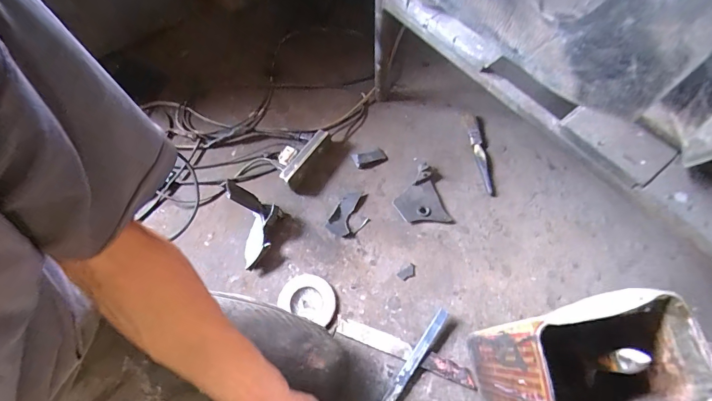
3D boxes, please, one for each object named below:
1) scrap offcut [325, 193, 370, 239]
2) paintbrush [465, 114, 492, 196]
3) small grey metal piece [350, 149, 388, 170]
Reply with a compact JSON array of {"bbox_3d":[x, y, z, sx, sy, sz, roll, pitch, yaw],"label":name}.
[{"bbox_3d":[-0.007,0.027,0.675,0.061,0.009,0.092,28,69,15],"label":"scrap offcut"},{"bbox_3d":[0.243,-0.098,0.718,0.028,0.021,0.185,-6,65,0],"label":"paintbrush"},{"bbox_3d":[0.028,-0.083,0.716,0.065,0.014,0.038,-18,65,-6],"label":"small grey metal piece"}]

